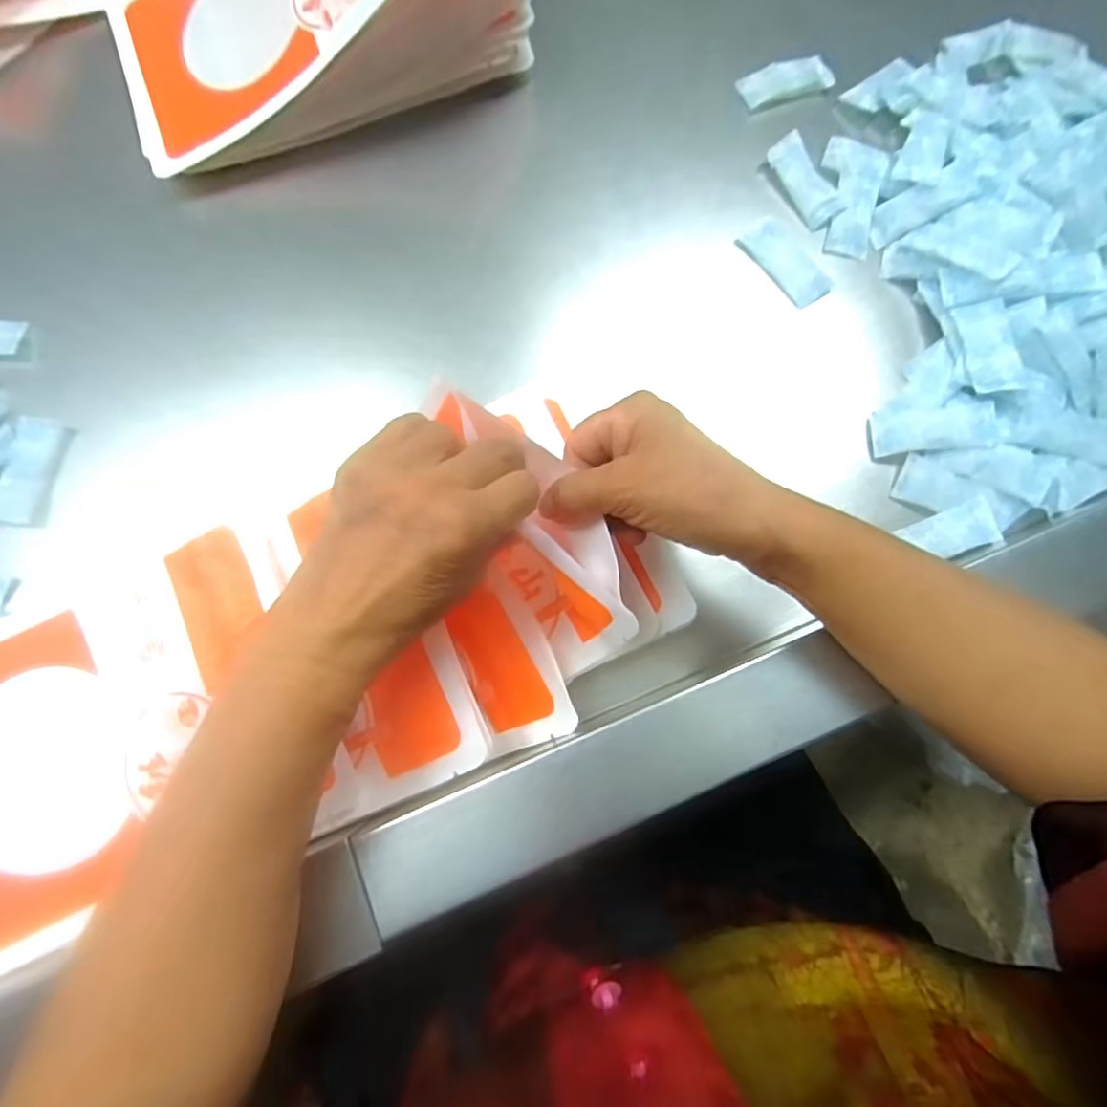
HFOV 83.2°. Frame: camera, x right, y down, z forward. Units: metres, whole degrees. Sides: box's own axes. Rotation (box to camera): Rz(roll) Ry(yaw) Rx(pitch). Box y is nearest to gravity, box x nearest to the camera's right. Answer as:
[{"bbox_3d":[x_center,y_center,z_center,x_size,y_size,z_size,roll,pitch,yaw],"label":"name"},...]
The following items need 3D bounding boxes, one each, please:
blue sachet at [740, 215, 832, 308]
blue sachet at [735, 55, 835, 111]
[{"bbox_3d":[0.155,-0.197,0.419,0.033,0.008,0.073,-27,81,-8],"label":"blue sachet"},{"bbox_3d":[0.168,-0.342,0.451,0.065,0.008,0.029,-21,80,-7],"label":"blue sachet"}]

